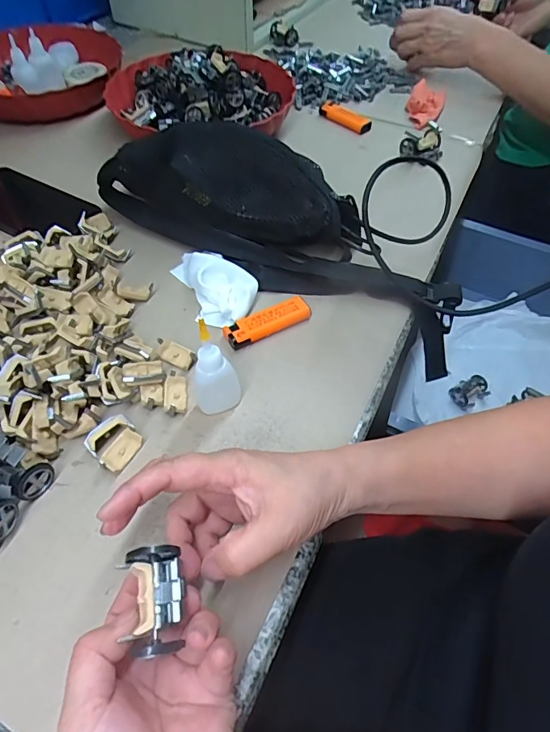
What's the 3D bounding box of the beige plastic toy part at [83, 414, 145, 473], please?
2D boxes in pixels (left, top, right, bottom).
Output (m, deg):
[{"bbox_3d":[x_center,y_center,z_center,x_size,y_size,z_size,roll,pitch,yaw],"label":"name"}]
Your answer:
[{"bbox_3d":[-0.118,0.057,0.337,0.033,0.015,0.036,30,60,19],"label":"beige plastic toy part"}]

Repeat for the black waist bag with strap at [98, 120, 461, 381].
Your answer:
[{"bbox_3d":[0.006,-0.138,0.444,0.375,0.110,0.104,28,59,18],"label":"black waist bag with strap"}]

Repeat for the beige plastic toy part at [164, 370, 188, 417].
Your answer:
[{"bbox_3d":[-0.080,0.022,0.365,0.017,0.009,0.036,-3,55,-2],"label":"beige plastic toy part"}]

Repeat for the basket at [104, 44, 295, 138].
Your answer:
[{"bbox_3d":[-0.100,-0.383,0.605,0.242,0.062,0.203,-9,55,-7],"label":"basket"}]

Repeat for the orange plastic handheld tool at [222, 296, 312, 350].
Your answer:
[{"bbox_3d":[-0.006,-0.040,0.407,0.078,0.011,0.023,-23,58,-16],"label":"orange plastic handheld tool"}]

